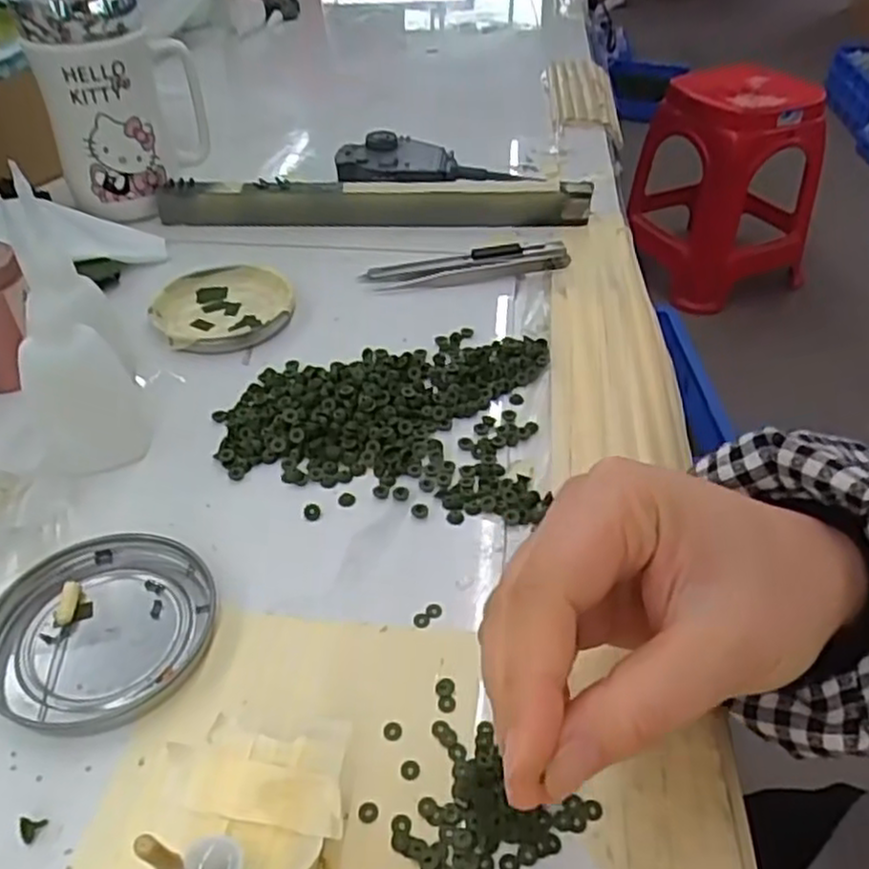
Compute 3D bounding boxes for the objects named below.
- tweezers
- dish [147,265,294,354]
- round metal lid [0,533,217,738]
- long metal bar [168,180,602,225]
[{"bbox_3d":[0.020,-0.104,0.466,0.127,0.011,0.019,-7,42,-8],"label":"tweezers"},{"bbox_3d":[-0.124,-0.076,0.436,0.078,0.009,0.086,-11,43,-13],"label":"dish"},{"bbox_3d":[-0.122,0.069,0.272,0.074,0.008,0.080,0,41,0],"label":"round metal lid"},{"bbox_3d":[-0.042,-0.163,0.515,0.295,0.032,0.013,1,41,1],"label":"long metal bar"}]

